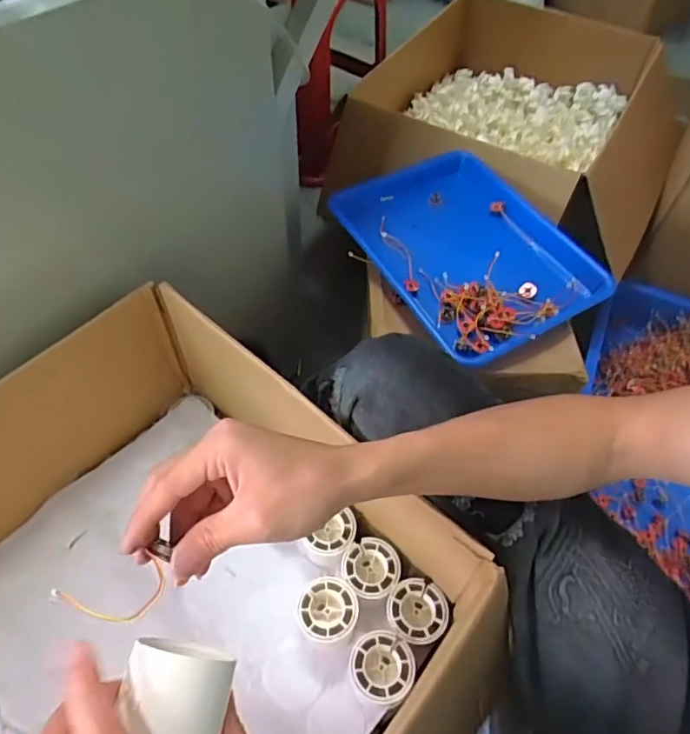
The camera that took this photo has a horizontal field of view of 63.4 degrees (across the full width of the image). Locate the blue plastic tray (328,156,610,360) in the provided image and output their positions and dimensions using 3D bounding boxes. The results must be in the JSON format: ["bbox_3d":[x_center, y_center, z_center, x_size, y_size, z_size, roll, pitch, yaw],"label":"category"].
[{"bbox_3d":[0.166,-0.165,0.749,0.257,0.034,0.332,-25,59,-19],"label":"blue plastic tray"}]

